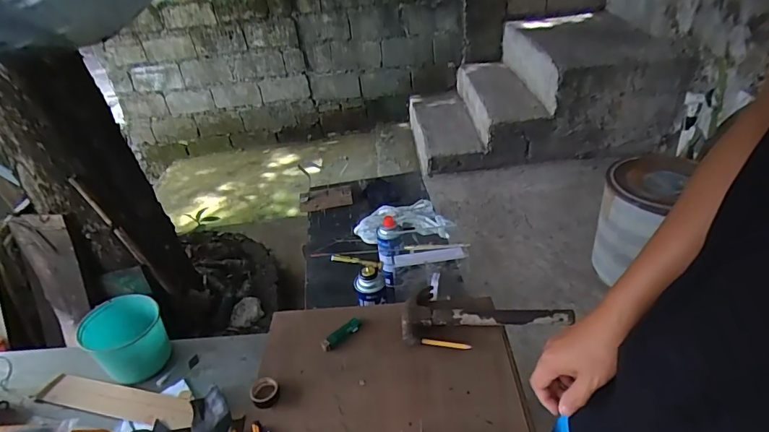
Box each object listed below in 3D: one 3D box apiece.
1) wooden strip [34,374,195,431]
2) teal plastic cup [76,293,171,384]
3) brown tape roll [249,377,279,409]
[{"bbox_3d":[-0.444,0.310,0.761,0.305,0.017,0.055,3,34,16],"label":"wooden strip"},{"bbox_3d":[-0.450,0.219,0.801,0.117,0.099,0.128,-4,36,3],"label":"teal plastic cup"},{"bbox_3d":[-0.190,0.282,0.719,0.043,0.016,0.050,-11,37,-7],"label":"brown tape roll"}]

